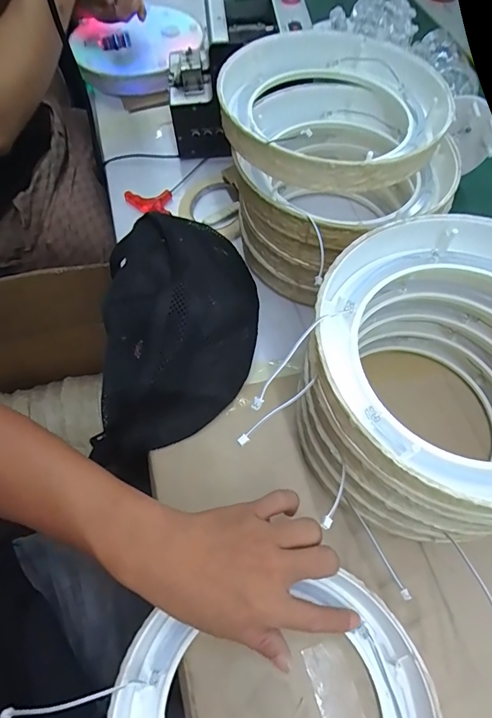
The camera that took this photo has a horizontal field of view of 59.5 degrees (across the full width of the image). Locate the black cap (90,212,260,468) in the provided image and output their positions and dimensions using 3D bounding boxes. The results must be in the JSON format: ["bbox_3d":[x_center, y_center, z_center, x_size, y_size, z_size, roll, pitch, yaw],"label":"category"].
[{"bbox_3d":[-0.072,-0.047,0.445,0.166,0.059,0.284,-2,61,-1],"label":"black cap"}]

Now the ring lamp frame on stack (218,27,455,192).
[{"bbox_3d":[0.081,-0.247,0.414,0.213,0.035,0.221,-12,62,-7],"label":"ring lamp frame on stack"}]

